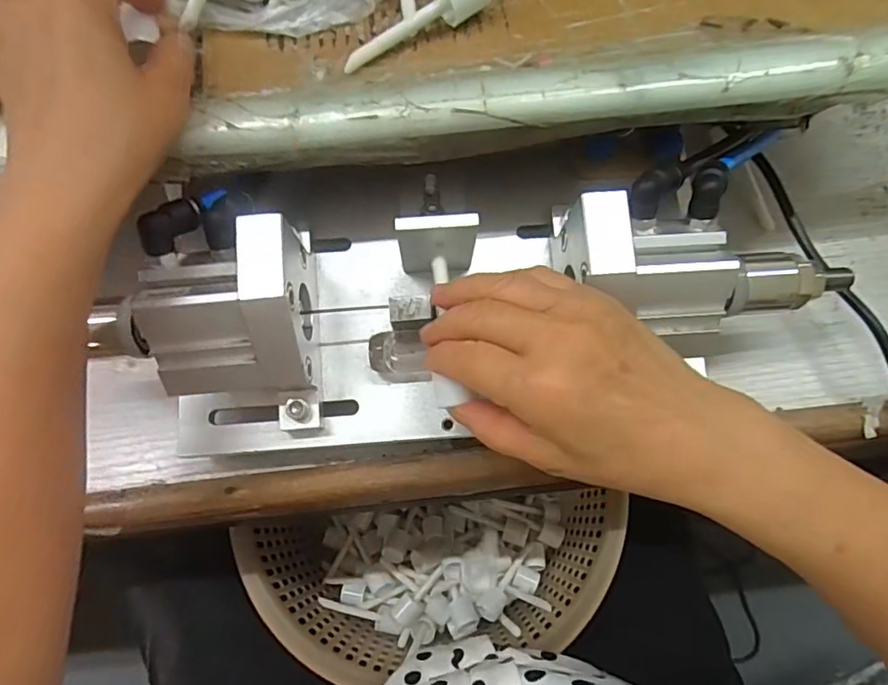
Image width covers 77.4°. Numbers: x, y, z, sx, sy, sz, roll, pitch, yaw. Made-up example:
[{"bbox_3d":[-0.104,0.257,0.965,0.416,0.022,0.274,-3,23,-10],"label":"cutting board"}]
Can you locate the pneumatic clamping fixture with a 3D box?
[{"bbox_3d":[0.019,-0.026,0.275,0.298,0.095,0.097,-8,70,-1],"label":"pneumatic clamping fixture"}]

